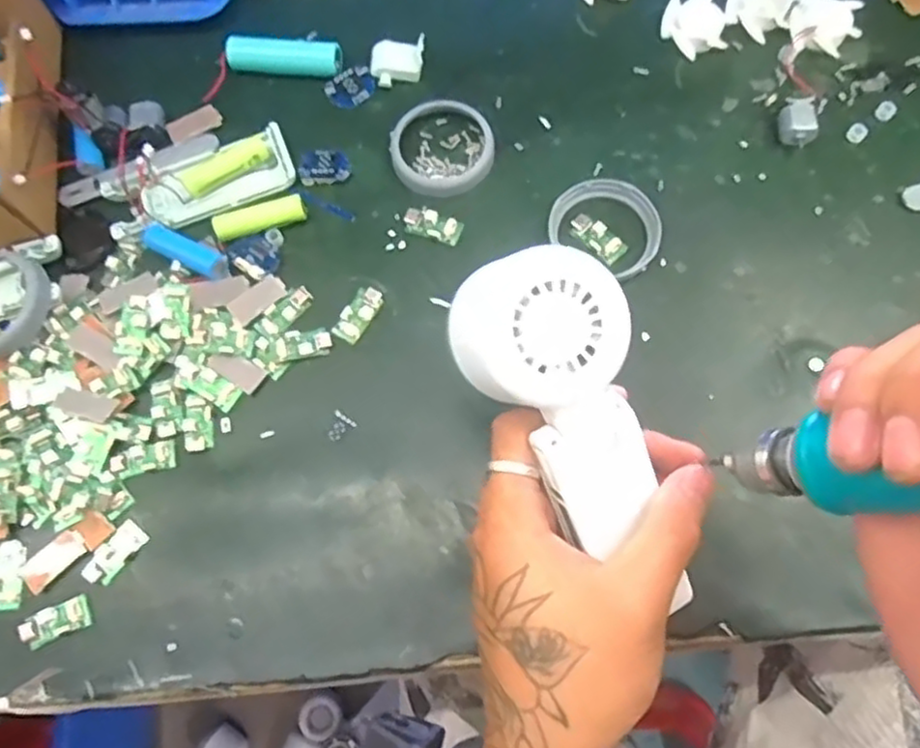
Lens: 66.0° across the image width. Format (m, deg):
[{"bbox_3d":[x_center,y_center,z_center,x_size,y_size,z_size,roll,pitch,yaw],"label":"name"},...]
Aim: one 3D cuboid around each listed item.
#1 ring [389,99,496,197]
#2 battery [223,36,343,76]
[{"bbox_3d":[-0.010,-0.129,0.403,0.057,0.008,0.058,-1,72,2],"label":"ring"},{"bbox_3d":[-0.106,-0.190,0.428,0.068,0.017,0.017,5,72,4],"label":"battery"}]

